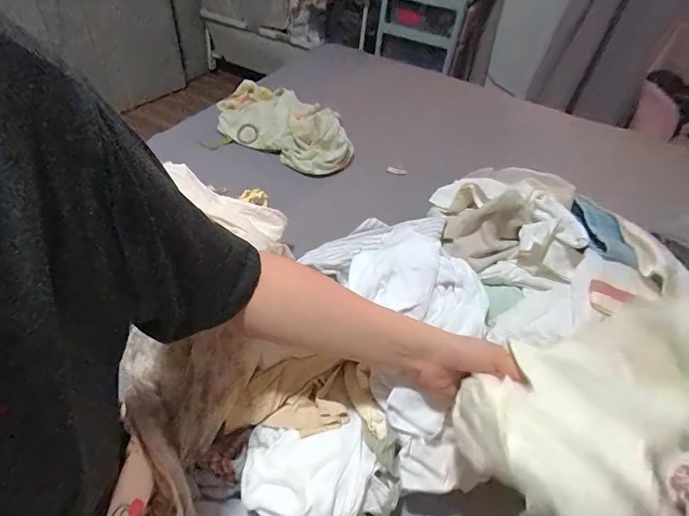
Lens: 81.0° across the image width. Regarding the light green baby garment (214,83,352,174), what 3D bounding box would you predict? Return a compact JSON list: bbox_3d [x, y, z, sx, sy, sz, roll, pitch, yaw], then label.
[{"bbox_3d":[-0.143,-0.340,1.032,0.368,0.078,0.196,28,49,18],"label":"light green baby garment"}]

